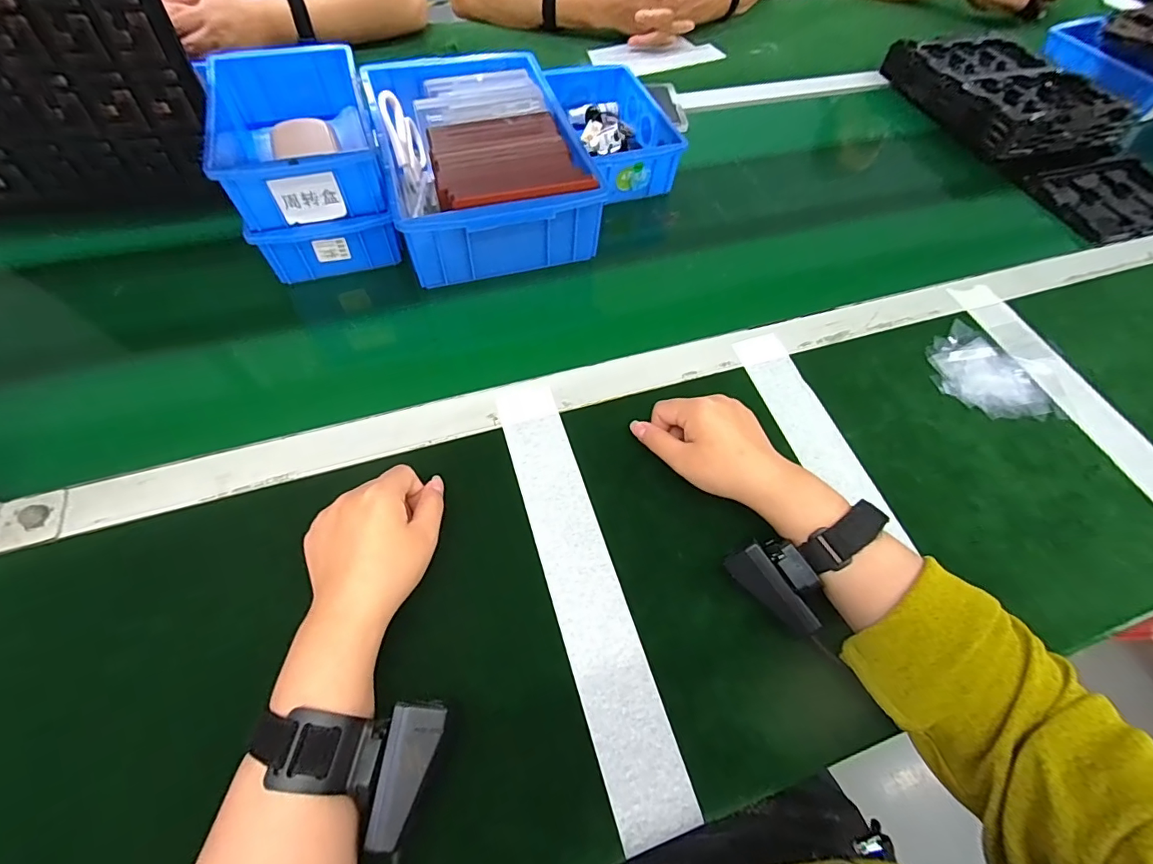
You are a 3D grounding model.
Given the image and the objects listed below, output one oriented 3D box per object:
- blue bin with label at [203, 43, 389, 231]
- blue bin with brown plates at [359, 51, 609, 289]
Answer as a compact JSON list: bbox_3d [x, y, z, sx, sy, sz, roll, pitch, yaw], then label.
[{"bbox_3d":[-0.269,-0.291,0.474,0.127,0.064,0.198,-14,62,-12],"label":"blue bin with label"},{"bbox_3d":[-0.110,-0.312,0.548,0.198,0.077,0.296,-14,62,-10],"label":"blue bin with brown plates"}]

